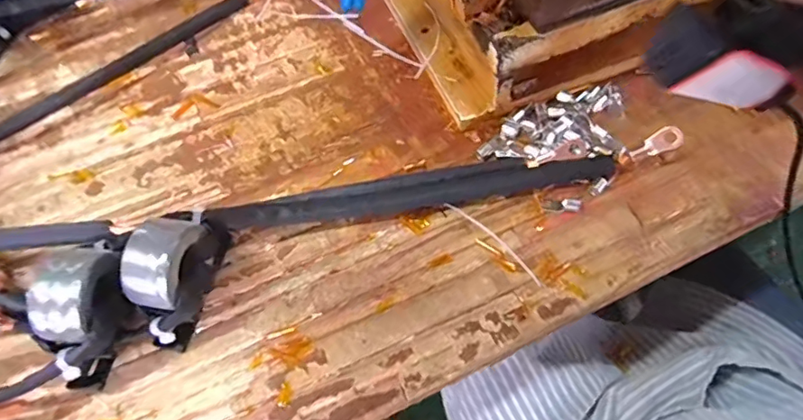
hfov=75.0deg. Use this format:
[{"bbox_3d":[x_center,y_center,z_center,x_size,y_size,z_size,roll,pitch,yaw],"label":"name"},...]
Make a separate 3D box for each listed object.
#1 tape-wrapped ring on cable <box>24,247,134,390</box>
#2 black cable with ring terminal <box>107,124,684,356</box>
[{"bbox_3d":[-0.217,0.076,0.372,0.051,0.082,0.085,-3,60,2],"label":"tape-wrapped ring on cable"},{"bbox_3d":[0.007,-0.015,0.413,0.422,0.071,0.085,-20,61,-8],"label":"black cable with ring terminal"}]

